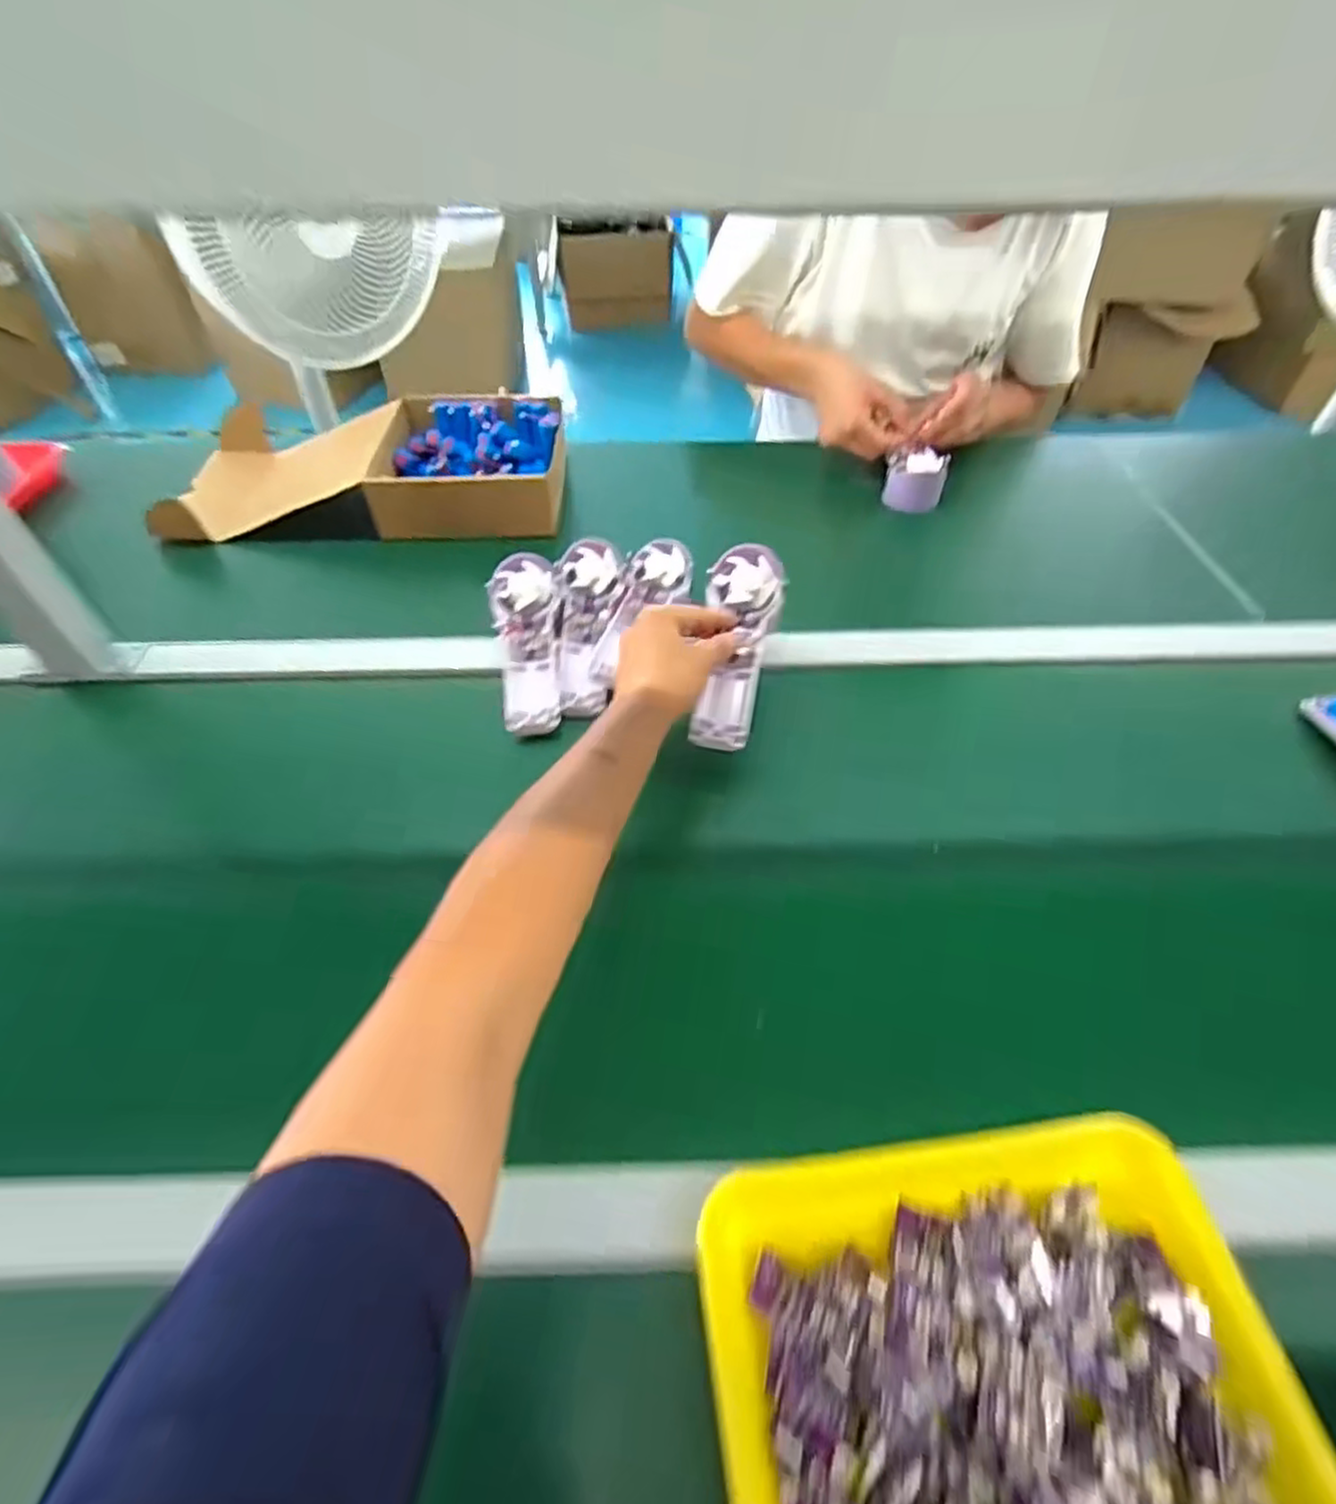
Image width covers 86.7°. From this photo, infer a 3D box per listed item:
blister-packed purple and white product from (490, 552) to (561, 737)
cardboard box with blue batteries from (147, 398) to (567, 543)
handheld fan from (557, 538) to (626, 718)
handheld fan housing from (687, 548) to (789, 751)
[{"bbox_3d":[-0.126,-0.098,0.635,0.056,0.023,0.182,-6,66,-6],"label":"blister-packed purple and white product"},{"bbox_3d":[-0.334,-0.322,0.811,0.422,0.074,0.236,-3,51,-3],"label":"cardboard box with blue batteries"},{"bbox_3d":[-0.075,-0.115,0.652,0.056,0.025,0.179,3,70,2],"label":"handheld fan"},{"bbox_3d":[0.055,-0.090,0.577,0.061,0.023,0.185,9,73,7],"label":"handheld fan housing"}]

